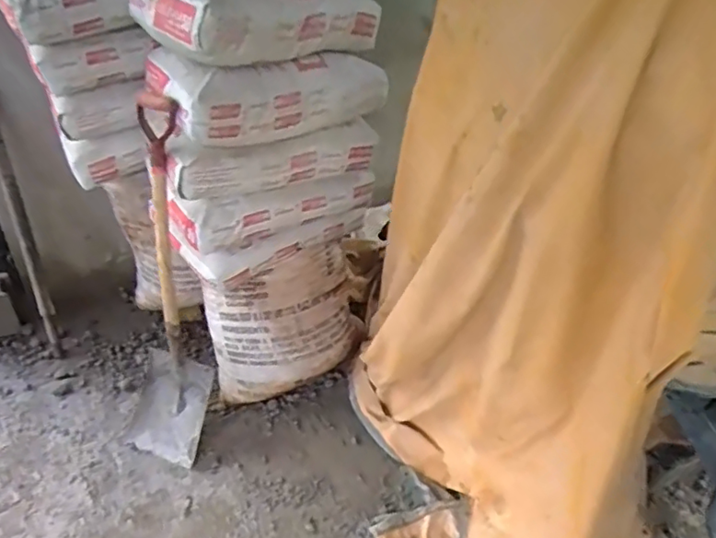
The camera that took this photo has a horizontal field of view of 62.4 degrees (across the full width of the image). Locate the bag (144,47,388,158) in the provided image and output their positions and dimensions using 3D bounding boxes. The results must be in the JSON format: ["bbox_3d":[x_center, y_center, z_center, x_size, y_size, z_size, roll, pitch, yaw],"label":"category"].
[{"bbox_3d":[-0.217,-0.464,1.506,0.607,0.165,0.322,-21,42,-27],"label":"bag"}]

